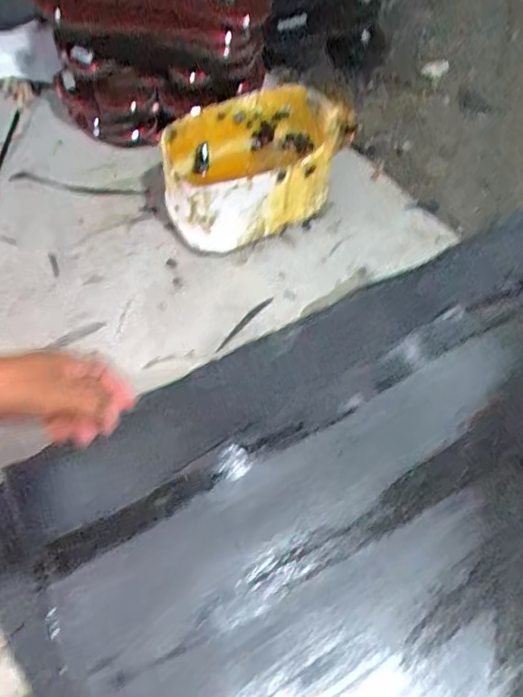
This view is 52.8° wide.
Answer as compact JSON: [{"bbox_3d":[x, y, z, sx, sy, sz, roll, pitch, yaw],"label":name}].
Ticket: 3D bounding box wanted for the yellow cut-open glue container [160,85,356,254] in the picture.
[{"bbox_3d":[-0.016,-0.199,0.602,0.186,0.125,0.129,-16,63,-13],"label":"yellow cut-open glue container"}]

